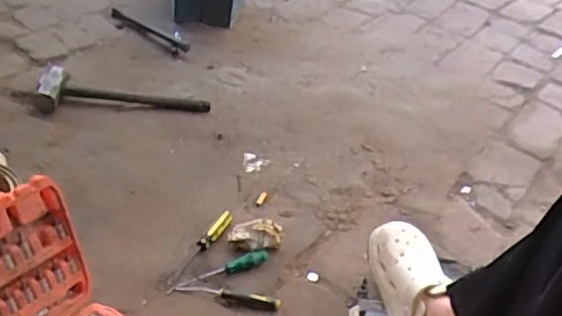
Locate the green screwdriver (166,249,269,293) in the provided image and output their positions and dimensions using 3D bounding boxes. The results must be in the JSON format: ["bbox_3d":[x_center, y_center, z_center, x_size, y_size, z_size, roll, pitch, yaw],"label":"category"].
[{"bbox_3d":[-0.094,0.172,0.915,0.164,0.020,0.025,-13,43,-23],"label":"green screwdriver"}]

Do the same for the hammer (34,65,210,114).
[{"bbox_3d":[-0.316,-0.122,1.206,0.337,0.043,0.110,6,39,-2],"label":"hammer"}]

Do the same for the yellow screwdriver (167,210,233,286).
[{"bbox_3d":[-0.123,0.140,0.944,0.020,0.028,0.168,22,41,17],"label":"yellow screwdriver"}]

